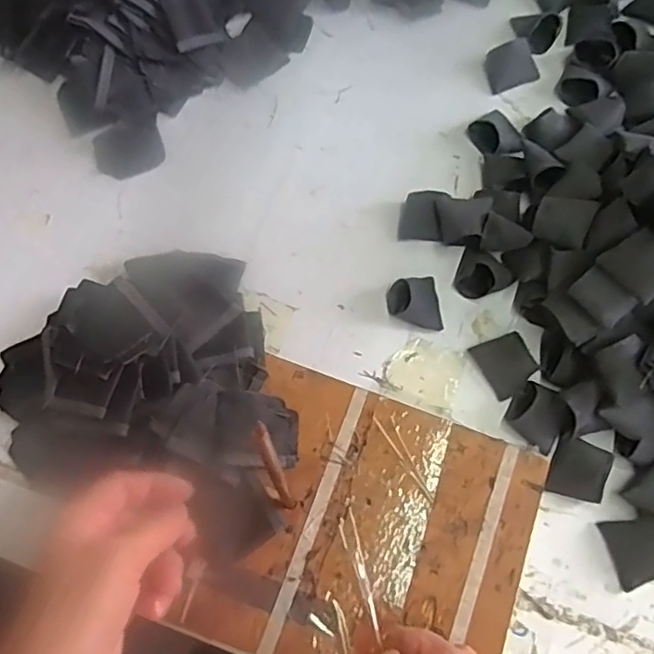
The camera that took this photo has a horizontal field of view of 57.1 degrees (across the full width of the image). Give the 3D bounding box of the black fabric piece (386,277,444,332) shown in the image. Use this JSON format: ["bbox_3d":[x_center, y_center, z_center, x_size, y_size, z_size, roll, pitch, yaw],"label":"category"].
[{"bbox_3d":[0.065,-0.019,0.436,0.039,0.024,0.039,-4,68,-8],"label":"black fabric piece"}]

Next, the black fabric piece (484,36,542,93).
[{"bbox_3d":[0.161,-0.226,0.517,0.048,0.020,0.032,-22,73,-8],"label":"black fabric piece"}]

